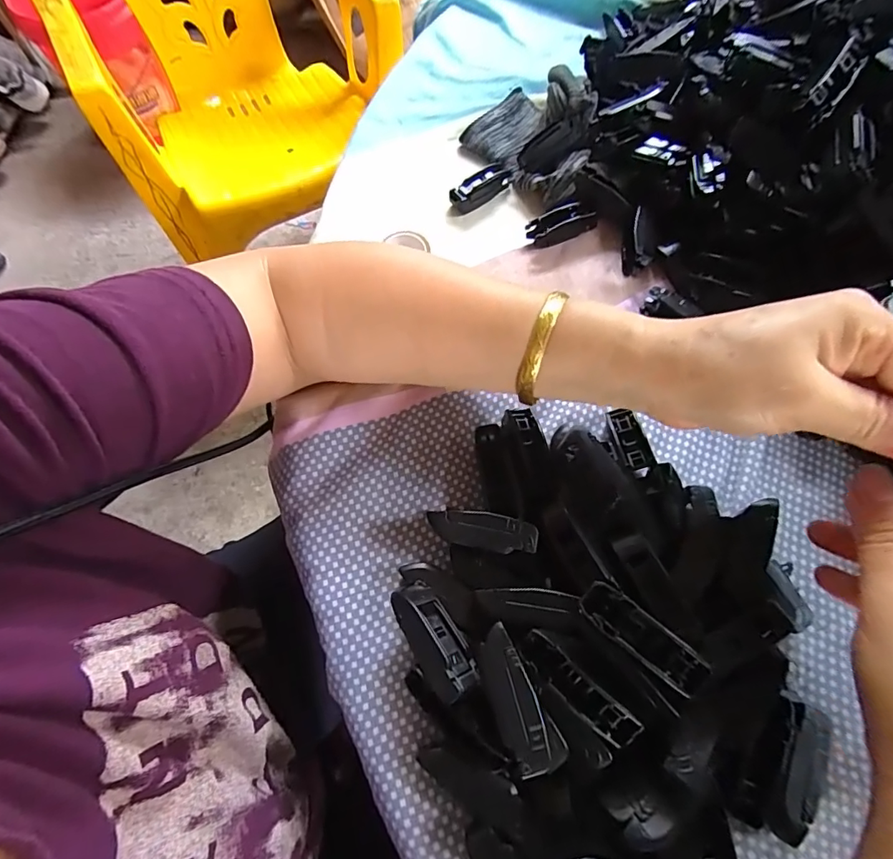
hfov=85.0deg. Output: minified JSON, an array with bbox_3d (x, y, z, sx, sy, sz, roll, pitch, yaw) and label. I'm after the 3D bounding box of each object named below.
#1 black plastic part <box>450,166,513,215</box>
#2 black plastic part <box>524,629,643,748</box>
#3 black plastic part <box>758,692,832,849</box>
[{"bbox_3d":[0.028,-0.177,0.357,0.051,0.022,0.015,-28,70,-10],"label":"black plastic part"},{"bbox_3d":[0.055,0.109,0.204,0.054,0.010,0.014,41,74,16],"label":"black plastic part"},{"bbox_3d":[0.153,0.150,0.220,0.025,0.018,0.056,26,71,11],"label":"black plastic part"}]

